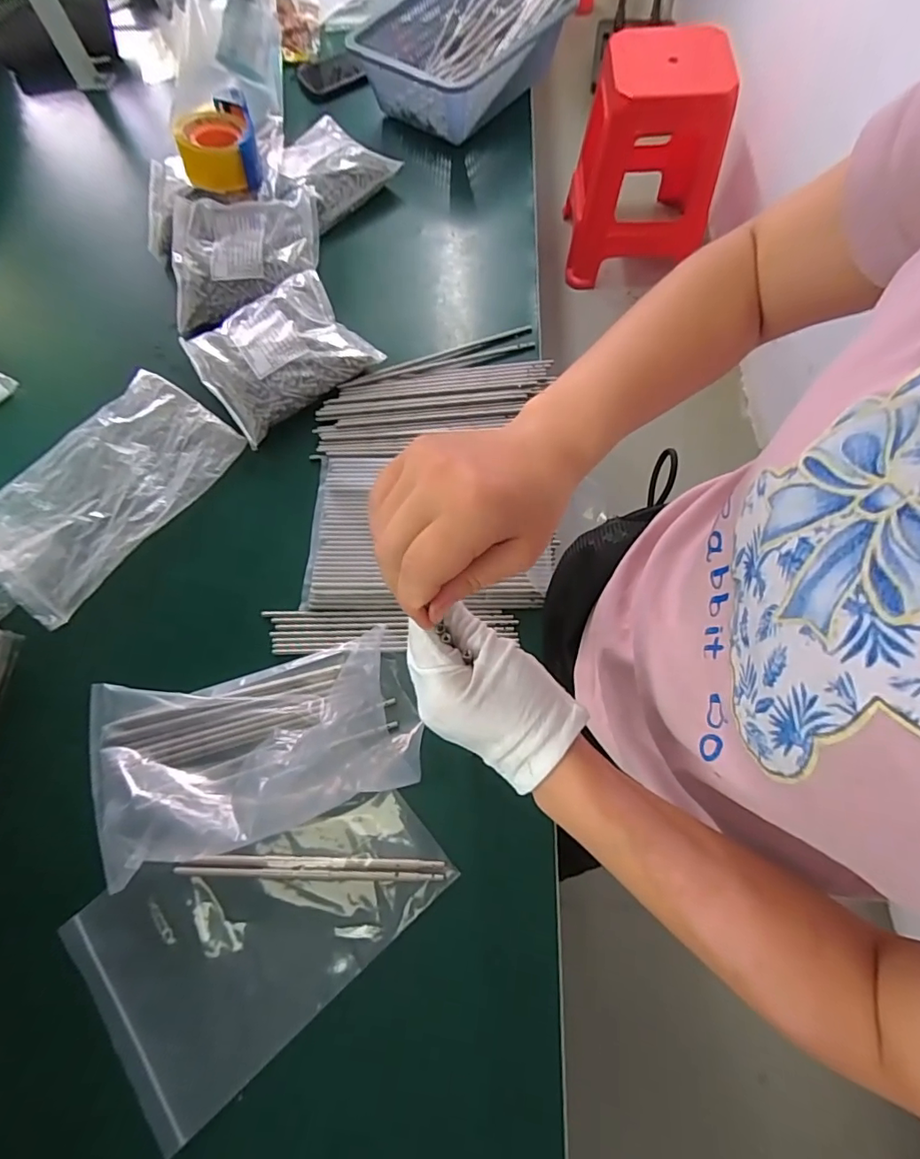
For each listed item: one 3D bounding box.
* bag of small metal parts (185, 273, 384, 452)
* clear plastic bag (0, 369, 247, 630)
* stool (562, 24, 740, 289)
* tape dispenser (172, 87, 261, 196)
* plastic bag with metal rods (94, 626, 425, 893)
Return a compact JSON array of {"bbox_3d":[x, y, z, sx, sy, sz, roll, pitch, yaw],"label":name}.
[{"bbox_3d":[-0.222,-0.284,0.641,0.193,0.036,0.176,-34,71,-11],"label":"bag of small metal parts"},{"bbox_3d":[-0.411,-0.110,0.606,0.180,0.022,0.283,35,74,14],"label":"clear plastic bag"},{"bbox_3d":[0.516,-1.185,1.469,0.381,0.504,0.386,-5,69,0],"label":"stool"},{"bbox_3d":[-0.325,-0.587,0.707,0.101,0.052,0.103,-16,69,-4],"label":"tape dispenser"},{"bbox_3d":[-0.200,0.149,0.493,0.290,0.039,0.176,-18,69,-5],"label":"plastic bag with metal rods"}]

